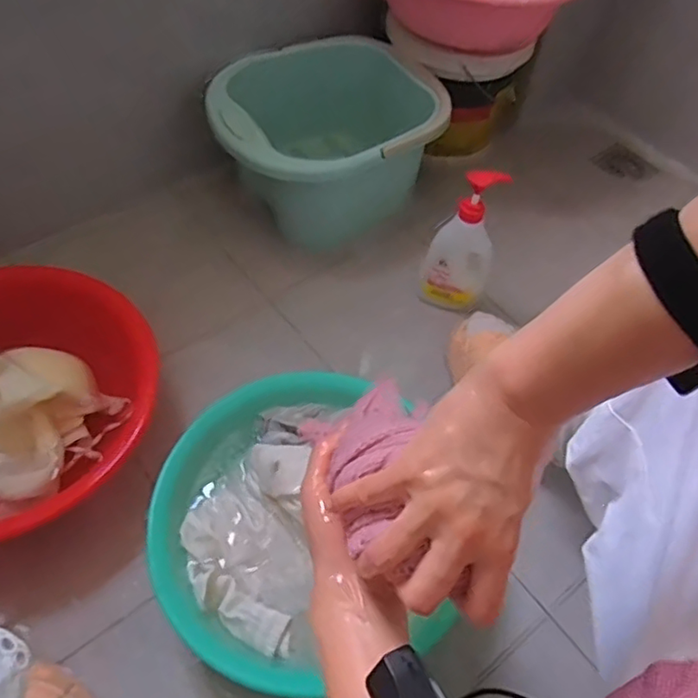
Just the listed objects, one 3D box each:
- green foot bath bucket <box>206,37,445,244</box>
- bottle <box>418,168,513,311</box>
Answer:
[{"bbox_3d":[-0.039,-0.352,1.051,0.363,0.210,0.284,-8,57,-10],"label":"green foot bath bucket"},{"bbox_3d":[0.176,-0.168,0.919,0.101,0.239,0.074,18,56,8],"label":"bottle"}]

